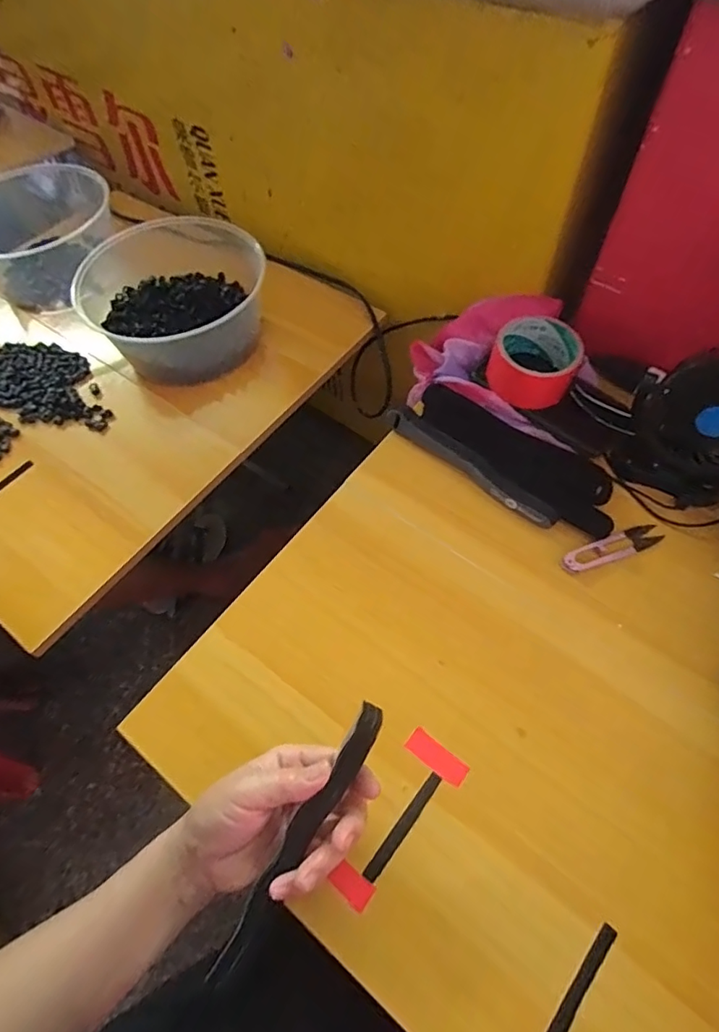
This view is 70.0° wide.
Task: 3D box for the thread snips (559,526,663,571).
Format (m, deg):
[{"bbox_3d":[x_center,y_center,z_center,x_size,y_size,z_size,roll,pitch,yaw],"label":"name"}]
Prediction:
[{"bbox_3d":[0.234,0.029,0.471,0.100,0.011,0.022,-21,61,-9],"label":"thread snips"}]

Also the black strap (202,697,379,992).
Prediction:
[{"bbox_3d":[-0.040,0.212,0.332,0.016,0.016,0.197,31,88,19],"label":"black strap"}]

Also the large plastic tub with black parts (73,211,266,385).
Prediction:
[{"bbox_3d":[-0.236,-0.281,0.676,0.224,0.092,0.247,-20,61,-9],"label":"large plastic tub with black parts"}]

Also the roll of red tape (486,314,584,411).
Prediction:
[{"bbox_3d":[0.184,-0.164,0.535,0.084,0.042,0.082,-1,60,2],"label":"roll of red tape"}]

